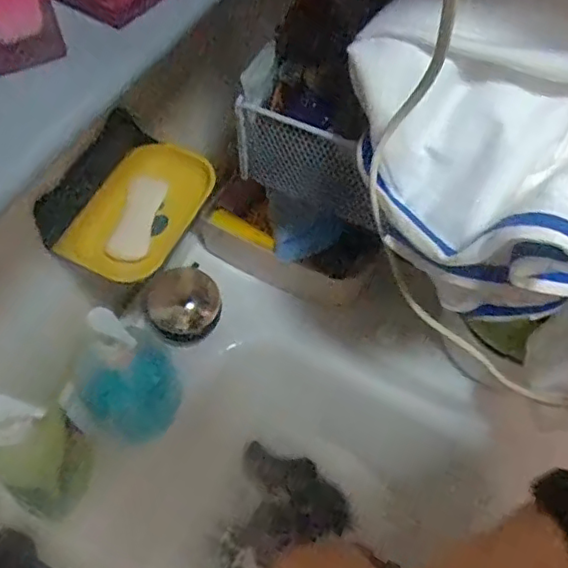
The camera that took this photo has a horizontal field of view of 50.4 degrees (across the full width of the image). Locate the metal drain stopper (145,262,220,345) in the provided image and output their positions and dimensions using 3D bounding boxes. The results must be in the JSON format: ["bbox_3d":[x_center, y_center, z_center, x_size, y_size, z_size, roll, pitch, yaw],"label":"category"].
[{"bbox_3d":[-0.100,0.021,0.605,0.069,0.046,0.068,1,57,-1],"label":"metal drain stopper"}]

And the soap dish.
[{"bbox_3d":[-0.128,-0.067,0.505,0.100,0.045,0.134,36,74,-3],"label":"soap dish"}]

